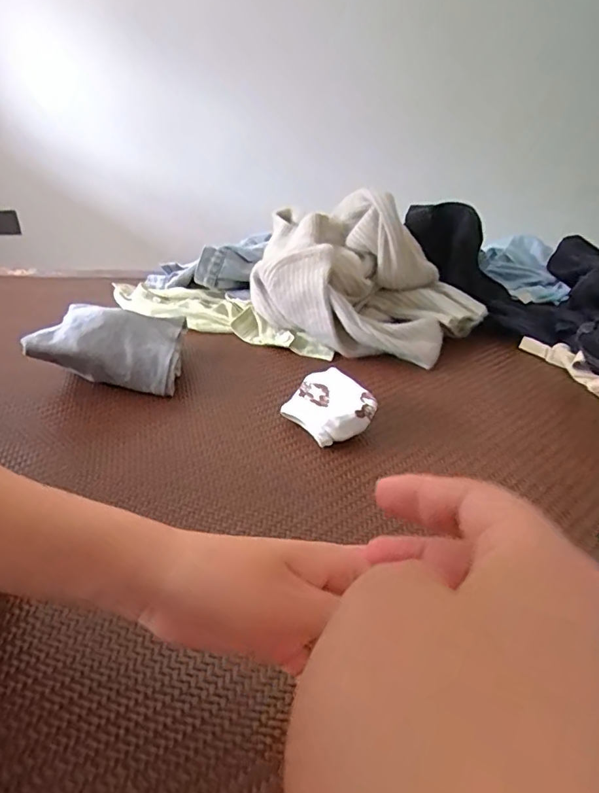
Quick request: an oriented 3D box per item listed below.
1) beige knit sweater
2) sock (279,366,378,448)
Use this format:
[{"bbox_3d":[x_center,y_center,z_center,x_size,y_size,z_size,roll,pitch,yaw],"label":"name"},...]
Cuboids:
[{"bbox_3d":[0.093,-0.172,0.733,0.329,0.167,0.222,8,30,14],"label":"beige knit sweater"},{"bbox_3d":[0.032,0.014,0.535,0.068,0.049,0.091,-20,35,-32],"label":"sock"}]

